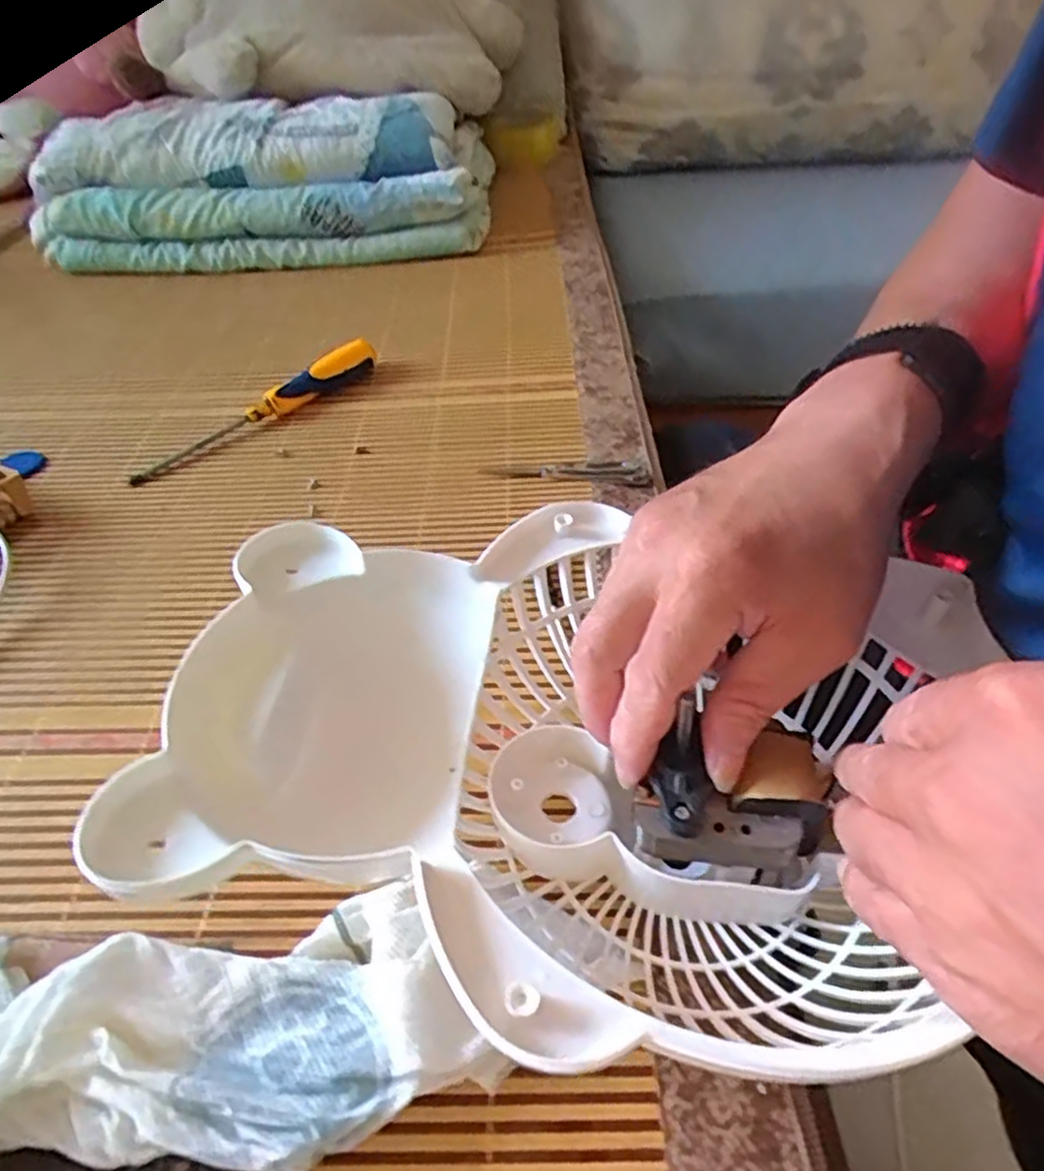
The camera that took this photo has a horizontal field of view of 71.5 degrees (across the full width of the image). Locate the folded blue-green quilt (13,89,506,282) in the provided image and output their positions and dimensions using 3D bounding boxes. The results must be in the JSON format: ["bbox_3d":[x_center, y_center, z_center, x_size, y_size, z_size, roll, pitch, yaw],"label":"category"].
[{"bbox_3d":[-0.300,-0.483,0.862,0.533,0.132,0.227,-6,44,-2],"label":"folded blue-green quilt"}]

